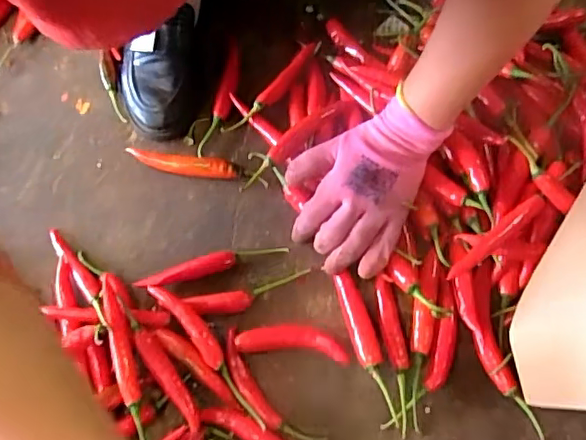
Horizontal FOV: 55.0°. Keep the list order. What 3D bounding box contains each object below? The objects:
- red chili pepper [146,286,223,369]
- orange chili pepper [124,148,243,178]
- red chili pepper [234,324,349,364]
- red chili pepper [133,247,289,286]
[{"bbox_3d":[-0.100,0.095,0.529,0.020,0.022,0.105,-40,71,-13],"label":"red chili pepper"},{"bbox_3d":[-0.119,-0.062,0.616,0.131,0.021,0.027,10,68,7],"label":"orange chili pepper"},{"bbox_3d":[-0.001,0.113,0.526,0.103,0.016,0.029,6,68,6],"label":"red chili pepper"},{"bbox_3d":[-0.082,0.043,0.562,0.150,0.024,0.016,-16,67,-4],"label":"red chili pepper"}]

